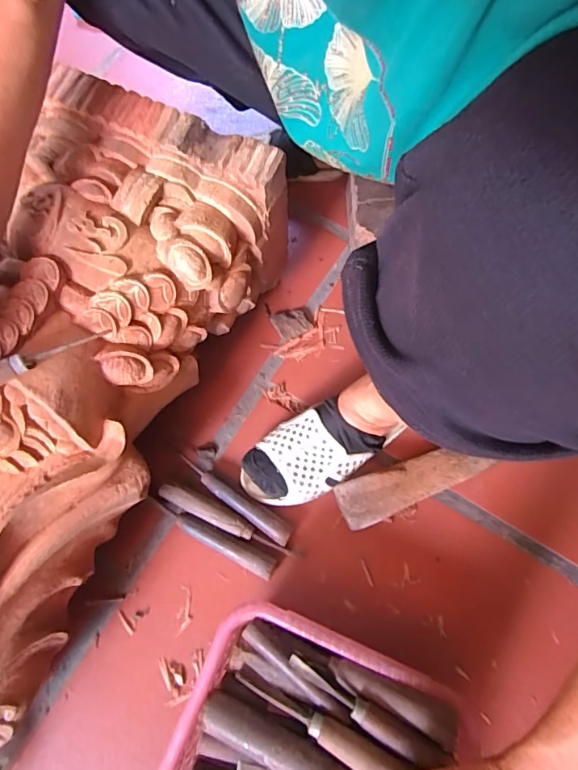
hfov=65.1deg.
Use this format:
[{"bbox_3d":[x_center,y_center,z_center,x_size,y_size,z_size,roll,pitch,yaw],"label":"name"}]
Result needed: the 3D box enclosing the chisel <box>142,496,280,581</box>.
[{"bbox_3d":[-0.085,0.162,0.489,0.154,0.023,0.022,26,72,9],"label":"chisel"}]

